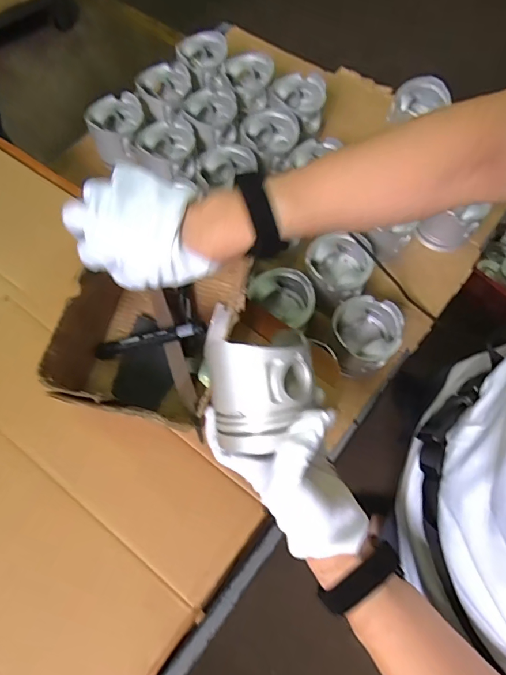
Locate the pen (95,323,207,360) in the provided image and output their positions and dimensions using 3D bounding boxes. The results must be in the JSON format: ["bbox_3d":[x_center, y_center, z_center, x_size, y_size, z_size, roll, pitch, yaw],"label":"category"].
[{"bbox_3d":[-0.120,0.001,0.497,0.147,0.018,0.022,-12,64,24],"label":"pen"}]

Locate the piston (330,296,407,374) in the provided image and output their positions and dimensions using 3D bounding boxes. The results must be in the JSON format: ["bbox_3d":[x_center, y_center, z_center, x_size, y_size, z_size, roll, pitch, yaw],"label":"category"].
[{"bbox_3d":[0.154,-0.001,0.608,0.090,0.069,0.103,29,70,13],"label":"piston"}]

